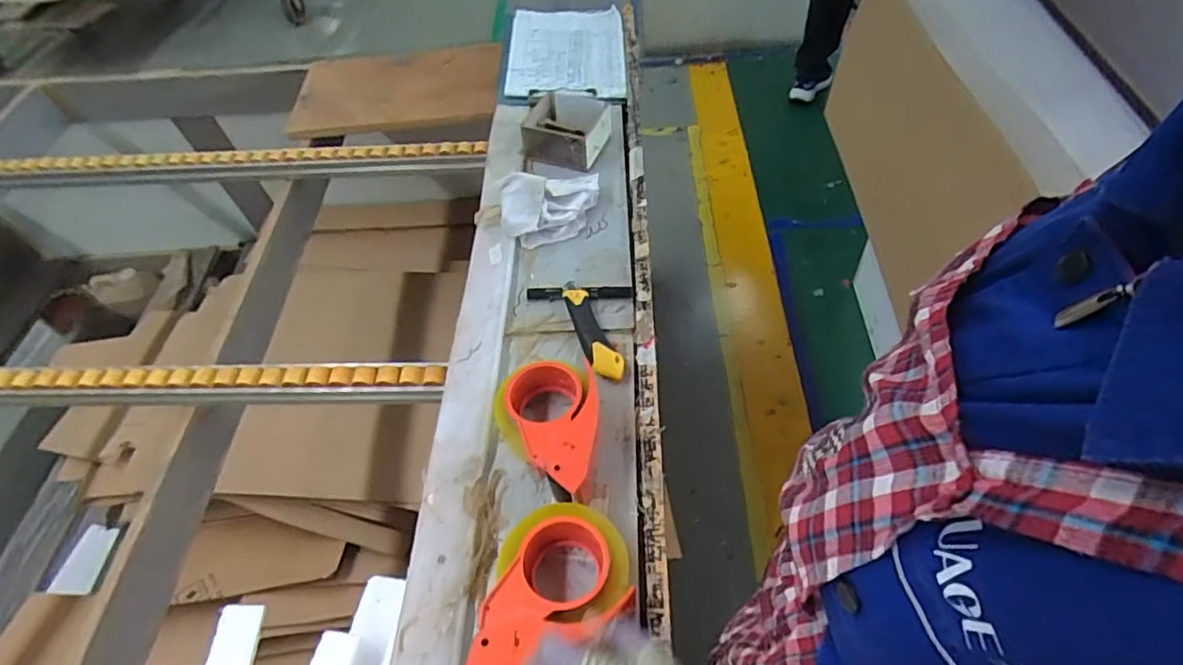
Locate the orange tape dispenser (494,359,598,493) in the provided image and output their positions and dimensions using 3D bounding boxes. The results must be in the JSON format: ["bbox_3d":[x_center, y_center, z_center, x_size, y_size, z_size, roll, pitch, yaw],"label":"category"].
[{"bbox_3d":[-0.046,0.100,0.609,0.109,0.066,0.155,-6,53,2],"label":"orange tape dispenser"}]

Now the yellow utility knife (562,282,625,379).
[{"bbox_3d":[-0.003,-0.008,0.708,0.035,0.024,0.151,-21,54,-9],"label":"yellow utility knife"}]

